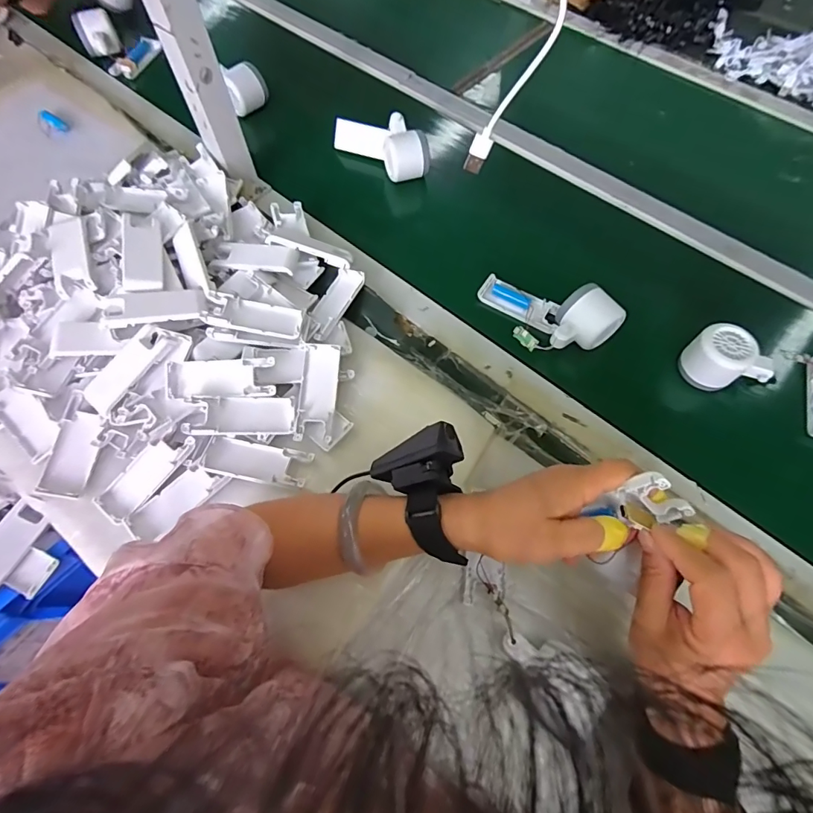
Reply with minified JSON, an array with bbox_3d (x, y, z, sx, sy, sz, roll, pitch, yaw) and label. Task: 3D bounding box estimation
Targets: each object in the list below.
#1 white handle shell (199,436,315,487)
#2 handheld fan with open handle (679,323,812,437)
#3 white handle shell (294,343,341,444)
[{"bbox_3d":[-0.148,0.054,0.446,0.104,0.013,0.038,8,65,4],"label":"white handle shell"},{"bbox_3d":[0.400,-0.040,0.487,0.177,0.049,0.095,23,67,11],"label":"handheld fan with open handle"},{"bbox_3d":[-0.092,-0.016,0.472,0.037,0.017,0.104,3,65,2],"label":"white handle shell"}]

